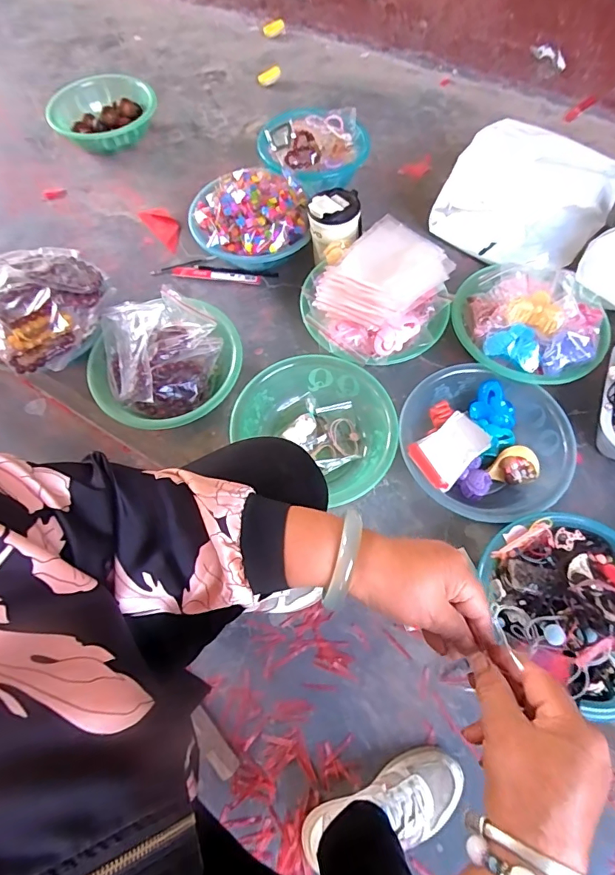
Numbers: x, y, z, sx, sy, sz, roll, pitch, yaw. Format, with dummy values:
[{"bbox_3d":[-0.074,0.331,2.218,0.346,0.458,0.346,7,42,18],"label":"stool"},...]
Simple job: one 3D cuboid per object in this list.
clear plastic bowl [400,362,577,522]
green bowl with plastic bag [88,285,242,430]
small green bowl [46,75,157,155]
[{"bbox_3d":[0.250,0.010,0.650,0.224,0.077,0.227,0,66,0],"label":"clear plastic bowl"},{"bbox_3d":[-0.225,-0.116,0.714,0.229,0.097,0.224,-1,65,1],"label":"green bowl with plastic bag"},{"bbox_3d":[-0.473,-0.755,1.026,0.230,0.061,0.236,-1,65,1],"label":"small green bowl"}]

